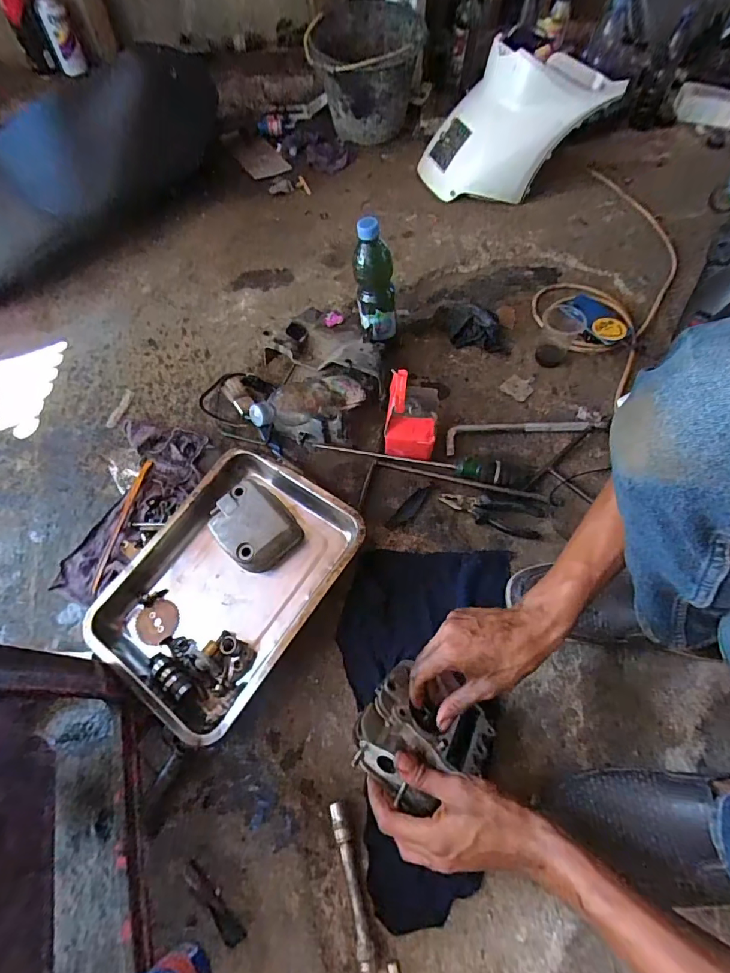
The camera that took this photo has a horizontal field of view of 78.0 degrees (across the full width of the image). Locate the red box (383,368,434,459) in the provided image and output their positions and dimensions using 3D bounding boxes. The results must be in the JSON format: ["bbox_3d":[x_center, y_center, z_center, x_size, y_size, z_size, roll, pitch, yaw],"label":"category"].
[{"bbox_3d":[0.070,-0.101,0.701,0.078,0.149,0.071,5,61,2],"label":"red box"}]

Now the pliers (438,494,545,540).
[{"bbox_3d":[0.191,0.041,0.687,0.152,0.010,0.054,14,62,7],"label":"pliers"}]

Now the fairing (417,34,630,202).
[{"bbox_3d":[0.323,-0.787,1.002,0.394,0.236,0.130,11,61,5],"label":"fairing"}]

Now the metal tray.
[{"bbox_3d":[-0.194,0.128,0.631,0.259,0.069,0.345,32,67,17],"label":"metal tray"}]

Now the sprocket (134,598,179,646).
[{"bbox_3d":[-0.300,0.195,0.648,0.065,0.004,0.057,-28,65,-2],"label":"sprocket"}]

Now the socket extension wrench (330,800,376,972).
[{"bbox_3d":[-0.014,0.435,0.497,0.017,0.017,0.147,-13,62,-8],"label":"socket extension wrench"}]

